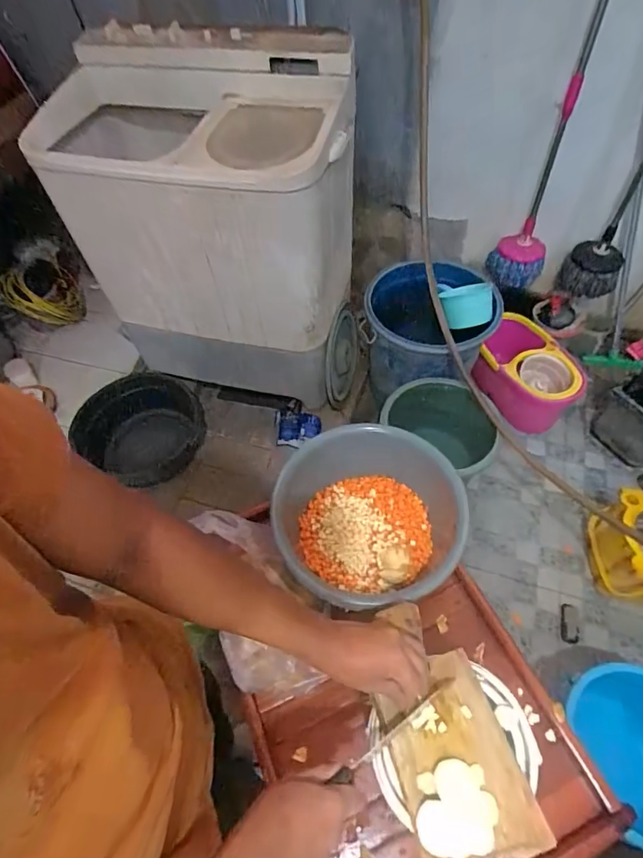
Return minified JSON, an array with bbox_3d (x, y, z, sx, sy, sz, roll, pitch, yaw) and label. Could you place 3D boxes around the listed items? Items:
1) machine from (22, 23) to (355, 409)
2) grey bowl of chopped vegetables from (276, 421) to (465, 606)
[{"bbox_3d":[-0.270,-0.496,1.292,0.700,0.887,0.441,6,56,8],"label":"machine"},{"bbox_3d":[0.082,0.145,0.773,0.285,0.129,0.292,11,57,11],"label":"grey bowl of chopped vegetables"}]

